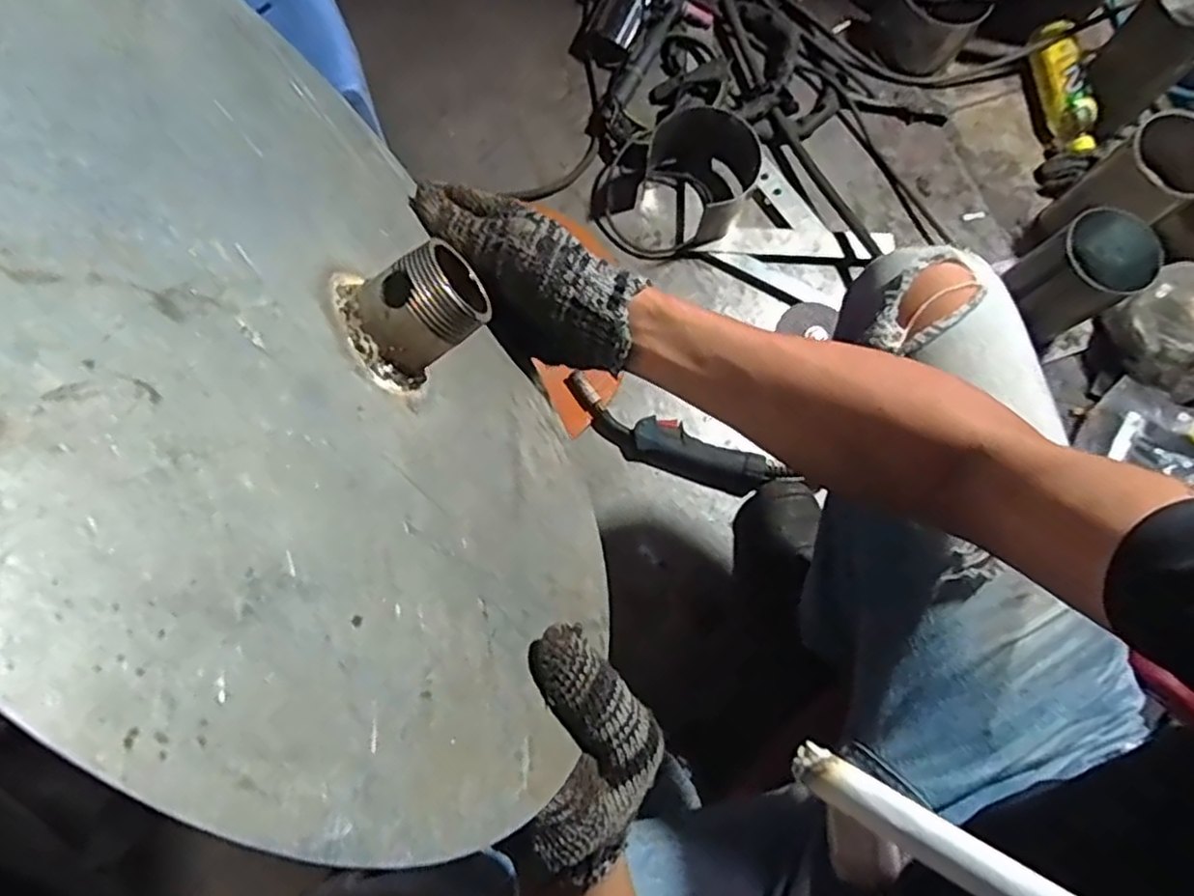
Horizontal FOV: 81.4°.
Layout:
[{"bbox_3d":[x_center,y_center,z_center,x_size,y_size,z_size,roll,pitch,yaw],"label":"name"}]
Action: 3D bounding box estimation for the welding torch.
[{"bbox_3d":[0.100,-0.002,0.943,0.325,0.043,0.069,25,78,5],"label":"welding torch"}]

